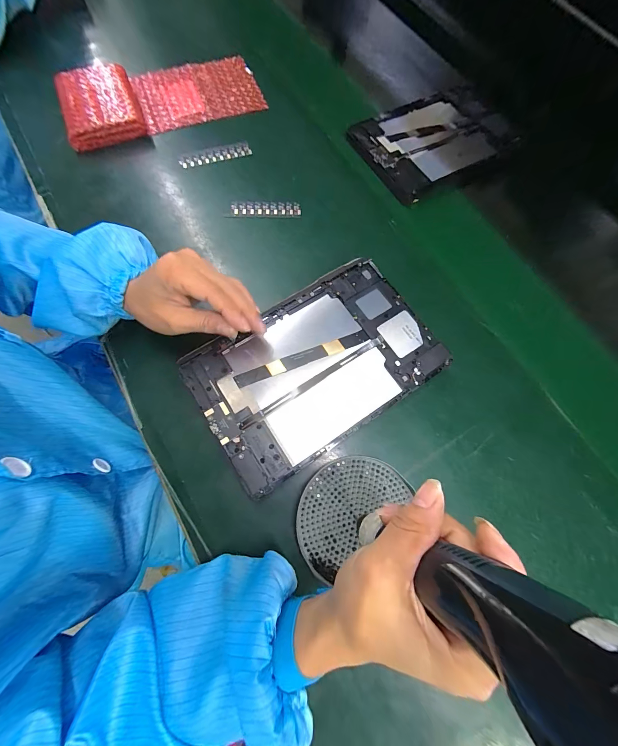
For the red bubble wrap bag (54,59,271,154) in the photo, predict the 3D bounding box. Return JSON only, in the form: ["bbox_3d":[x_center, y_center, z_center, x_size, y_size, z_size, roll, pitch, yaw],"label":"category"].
[{"bbox_3d":[-0.209,-0.400,0.426,0.269,0.031,0.122,-22,75,-11],"label":"red bubble wrap bag"}]

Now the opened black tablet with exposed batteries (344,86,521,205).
[{"bbox_3d":[0.198,-0.350,0.438,0.250,0.013,0.159,-30,76,-11],"label":"opened black tablet with exposed batteries"}]

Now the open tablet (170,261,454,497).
[{"bbox_3d":[0.008,-0.007,0.302,0.236,0.016,0.151,-31,76,-11],"label":"open tablet"}]

